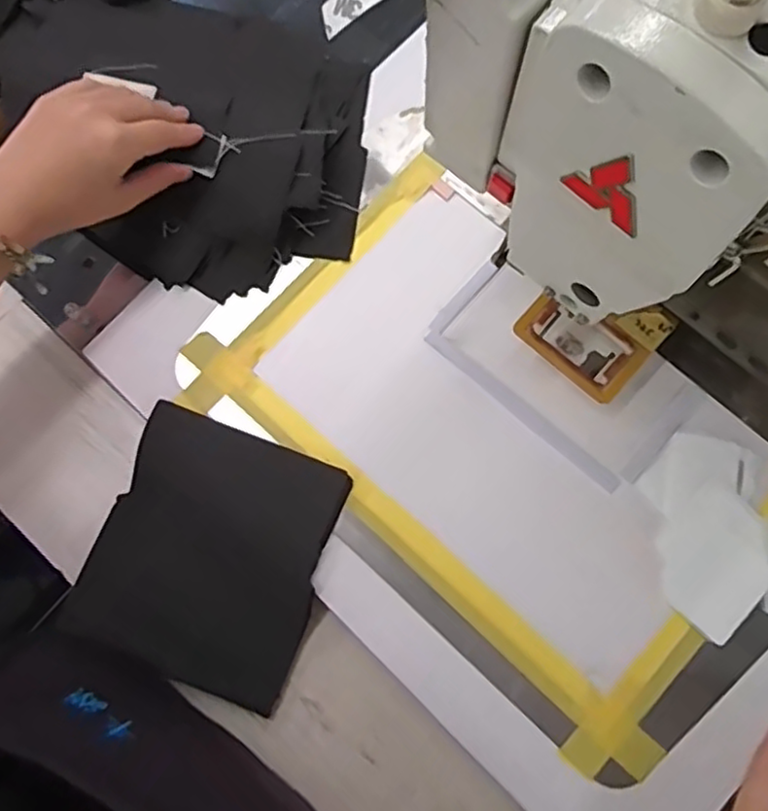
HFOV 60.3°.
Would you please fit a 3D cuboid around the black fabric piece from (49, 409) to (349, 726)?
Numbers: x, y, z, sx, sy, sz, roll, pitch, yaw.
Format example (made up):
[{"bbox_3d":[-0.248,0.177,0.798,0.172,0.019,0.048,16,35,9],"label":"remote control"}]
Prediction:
[{"bbox_3d":[-0.117,0.098,0.441,0.151,0.027,0.163,21,79,5],"label":"black fabric piece"}]

